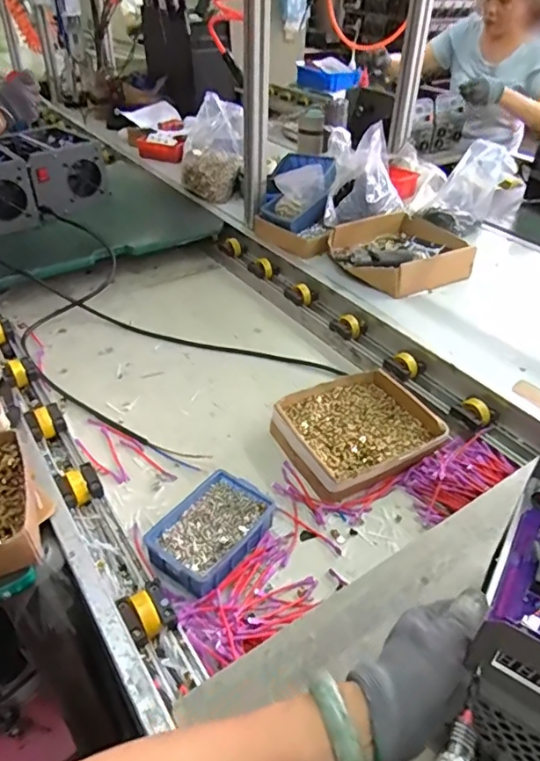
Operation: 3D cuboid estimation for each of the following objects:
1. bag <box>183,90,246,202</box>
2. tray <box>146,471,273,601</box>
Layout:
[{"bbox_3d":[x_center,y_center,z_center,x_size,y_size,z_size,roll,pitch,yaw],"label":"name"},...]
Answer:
[{"bbox_3d":[-0.154,-0.603,1.404,0.151,0.204,0.185,0,38,-2],"label":"bag"},{"bbox_3d":[-0.072,0.192,0.677,0.100,0.050,0.153,27,45,29],"label":"tray"}]

